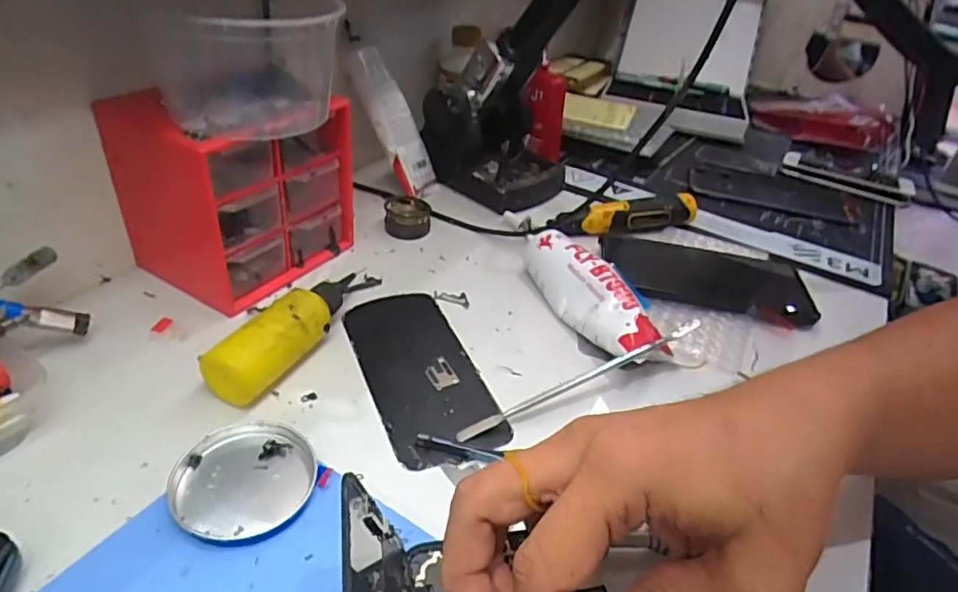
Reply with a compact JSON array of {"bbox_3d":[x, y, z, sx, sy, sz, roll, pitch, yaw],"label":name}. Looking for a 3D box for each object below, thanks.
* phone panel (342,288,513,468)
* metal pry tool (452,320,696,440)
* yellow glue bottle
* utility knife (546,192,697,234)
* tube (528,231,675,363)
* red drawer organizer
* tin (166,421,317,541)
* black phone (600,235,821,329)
[{"bbox_3d":[-0.037,0.044,0.371,0.068,0.005,0.150,-8,38,-22],"label":"phone panel"},{"bbox_3d":[0.062,0.049,0.350,0.162,0.008,0.007,-22,43,-15],"label":"metal pry tool"},{"bbox_3d":[-0.113,0.019,0.367,0.031,0.036,0.117,19,36,16],"label":"yellow glue bottle"},{"bbox_3d":[0.133,-0.071,0.531,0.140,0.029,0.025,-6,37,-19],"label":"utility knife"},{"bbox_3d":[0.079,-0.001,0.423,0.042,0.040,0.141,-12,40,-27],"label":"tube"},{"bbox_3d":[-0.169,-0.079,0.420,0.105,0.119,0.122,23,37,20],"label":"red drawer organizer"},{"bbox_3d":[-0.115,0.089,0.287,0.063,0.014,0.061,5,35,-4],"label":"tin"},{"bbox_3d":[0.181,-0.018,0.474,0.158,0.010,0.085,12,35,6],"label":"black phone"}]

